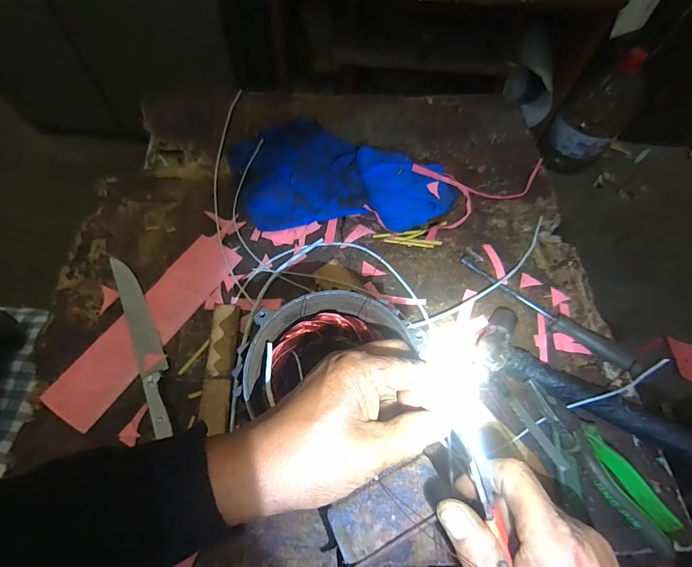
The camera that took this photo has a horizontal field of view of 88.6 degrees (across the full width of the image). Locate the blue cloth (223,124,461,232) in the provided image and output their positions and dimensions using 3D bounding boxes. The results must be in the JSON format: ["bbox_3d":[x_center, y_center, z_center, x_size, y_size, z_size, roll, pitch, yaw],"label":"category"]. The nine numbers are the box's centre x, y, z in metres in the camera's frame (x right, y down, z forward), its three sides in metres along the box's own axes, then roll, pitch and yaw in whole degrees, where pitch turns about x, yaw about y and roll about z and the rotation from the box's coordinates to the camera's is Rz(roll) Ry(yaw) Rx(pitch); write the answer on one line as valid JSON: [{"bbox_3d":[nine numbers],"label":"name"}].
[{"bbox_3d":[-0.011,-0.189,0.555,0.345,0.049,0.222,0,64,-3],"label":"blue cloth"}]

